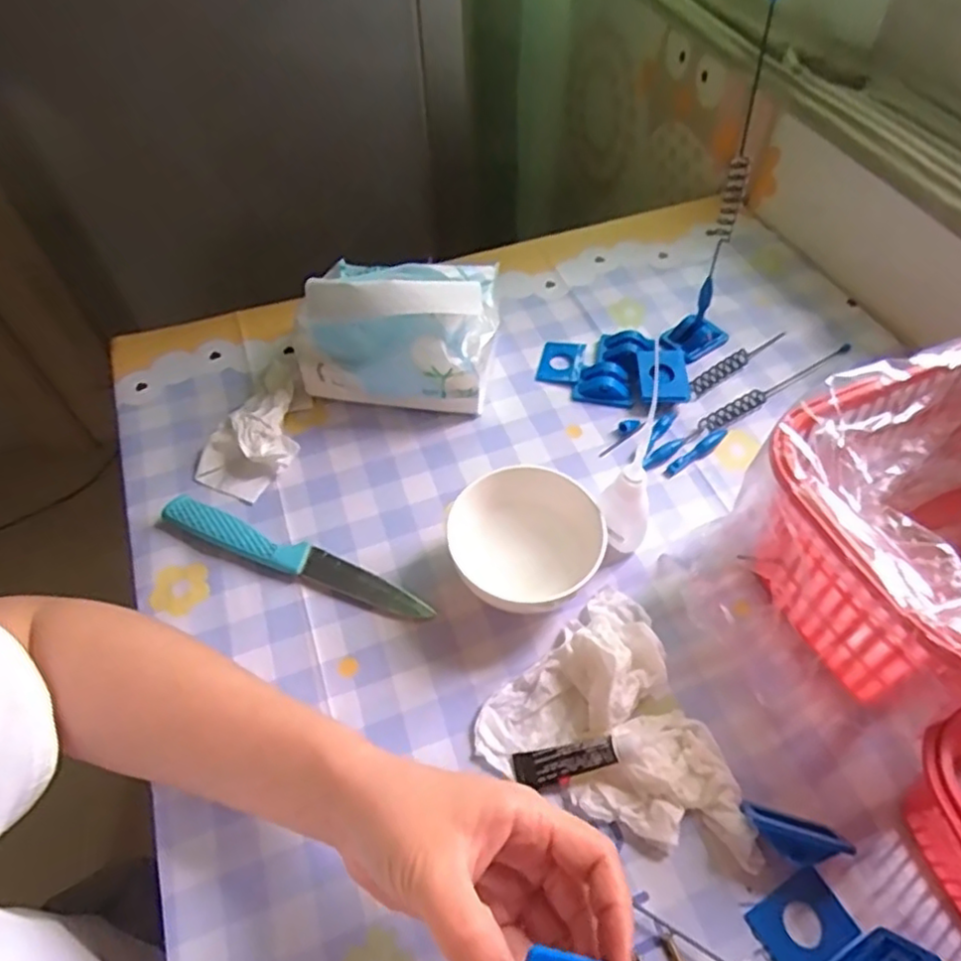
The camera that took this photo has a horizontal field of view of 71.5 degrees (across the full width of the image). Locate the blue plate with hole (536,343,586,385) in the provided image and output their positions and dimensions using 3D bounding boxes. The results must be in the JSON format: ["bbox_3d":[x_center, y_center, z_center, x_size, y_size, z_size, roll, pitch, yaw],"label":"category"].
[{"bbox_3d":[0.063,-0.092,0.514,0.034,0.006,0.042,10,55,9],"label":"blue plate with hole"}]

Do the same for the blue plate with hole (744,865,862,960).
[{"bbox_3d":[0.147,0.203,0.304,0.043,0.004,0.031,-25,57,-15],"label":"blue plate with hole"}]

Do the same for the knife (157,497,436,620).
[{"bbox_3d":[-0.115,0.047,0.412,0.180,0.017,0.024,19,57,15],"label":"knife"}]

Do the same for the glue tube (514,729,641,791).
[{"bbox_3d":[0.048,0.140,0.336,0.064,0.009,0.020,-20,54,12],"label":"glue tube"}]

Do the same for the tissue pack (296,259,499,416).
[{"bbox_3d":[-0.060,-0.107,0.476,0.138,0.092,0.081,3,55,4],"label":"tissue pack"}]

